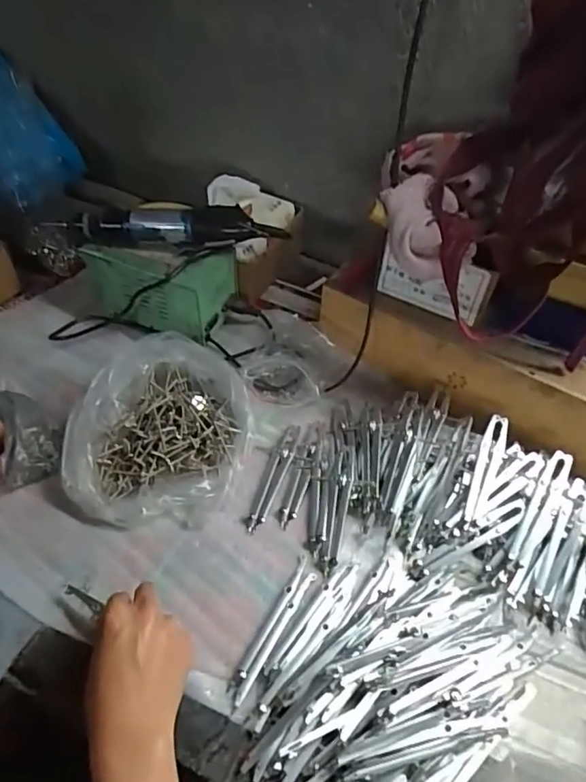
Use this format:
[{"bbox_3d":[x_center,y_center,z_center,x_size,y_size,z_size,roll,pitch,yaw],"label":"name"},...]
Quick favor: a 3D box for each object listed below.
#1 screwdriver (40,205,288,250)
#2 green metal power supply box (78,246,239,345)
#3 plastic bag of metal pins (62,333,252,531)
[{"bbox_3d":[-0.146,-0.190,0.626,0.264,0.042,0.035,1,49,-2],"label":"screwdriver"},{"bbox_3d":[-0.166,-0.133,0.664,0.168,0.084,0.093,18,51,13],"label":"green metal power supply box"},{"bbox_3d":[-0.134,0.034,0.554,0.175,0.060,0.195,2,49,-1],"label":"plastic bag of metal pins"}]

